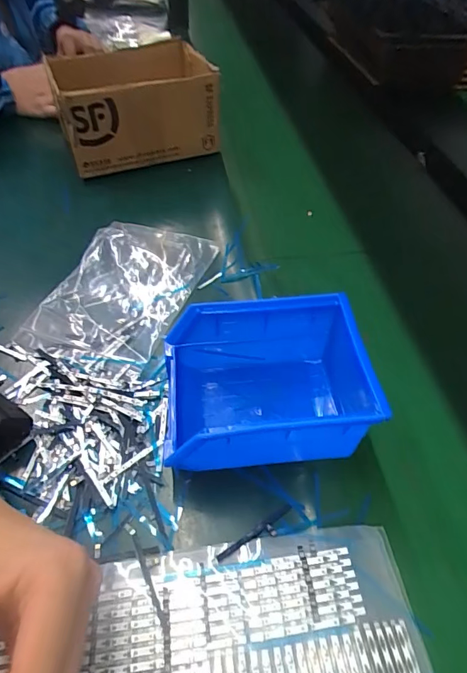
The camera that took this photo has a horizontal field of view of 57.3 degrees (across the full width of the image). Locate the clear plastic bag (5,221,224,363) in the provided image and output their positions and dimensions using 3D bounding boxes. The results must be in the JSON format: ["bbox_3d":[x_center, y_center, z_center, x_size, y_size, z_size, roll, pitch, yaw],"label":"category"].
[{"bbox_3d":[-0.104,-0.052,0.412,0.126,0.021,0.180,16,51,11],"label":"clear plastic bag"}]

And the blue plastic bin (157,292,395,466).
[{"bbox_3d":[0.026,0.036,0.308,0.163,0.073,0.105,-2,49,-5],"label":"blue plastic bin"}]

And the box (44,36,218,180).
[{"bbox_3d":[-0.136,-0.325,0.594,0.188,0.102,0.191,-13,52,-14],"label":"box"}]

